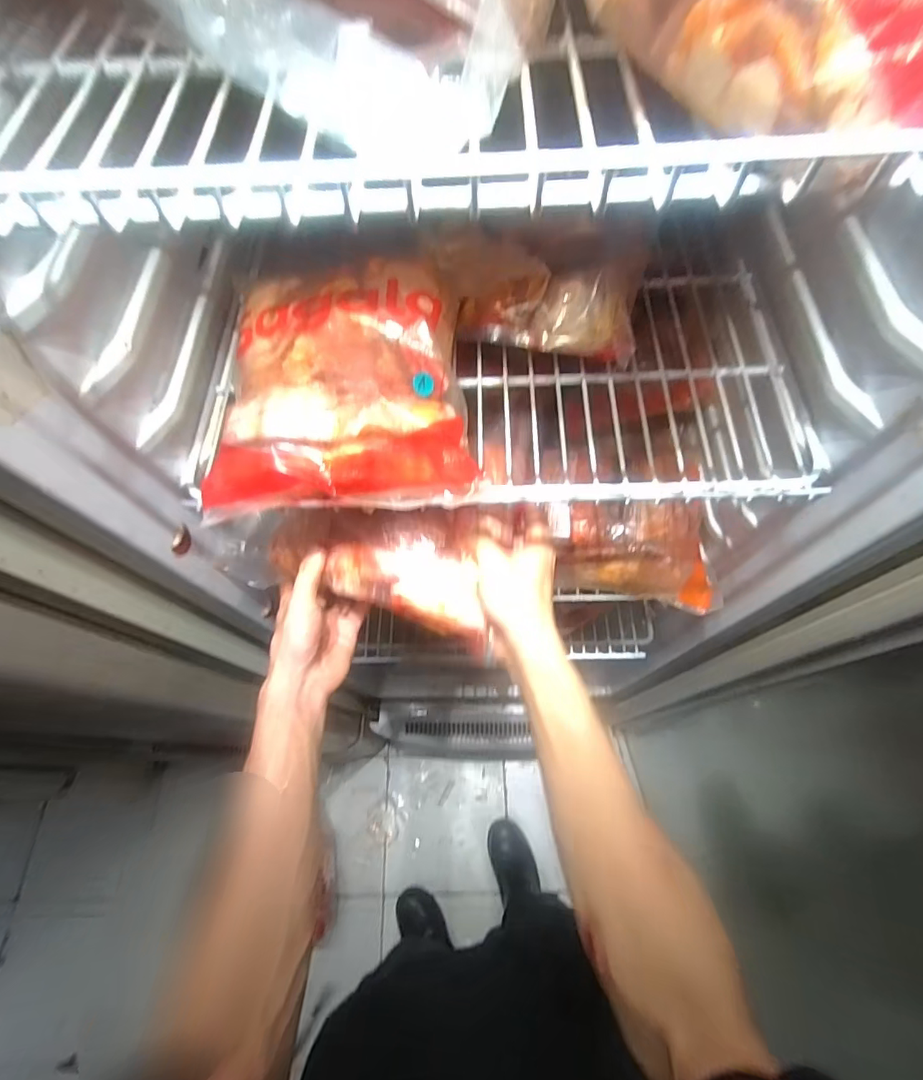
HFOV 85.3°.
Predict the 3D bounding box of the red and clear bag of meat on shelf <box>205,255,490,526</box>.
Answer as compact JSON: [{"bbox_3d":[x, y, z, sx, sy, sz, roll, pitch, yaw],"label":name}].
[{"bbox_3d":[-0.080,-0.106,0.331,0.173,0.058,0.168,-3,65,2],"label":"red and clear bag of meat on shelf"}]

